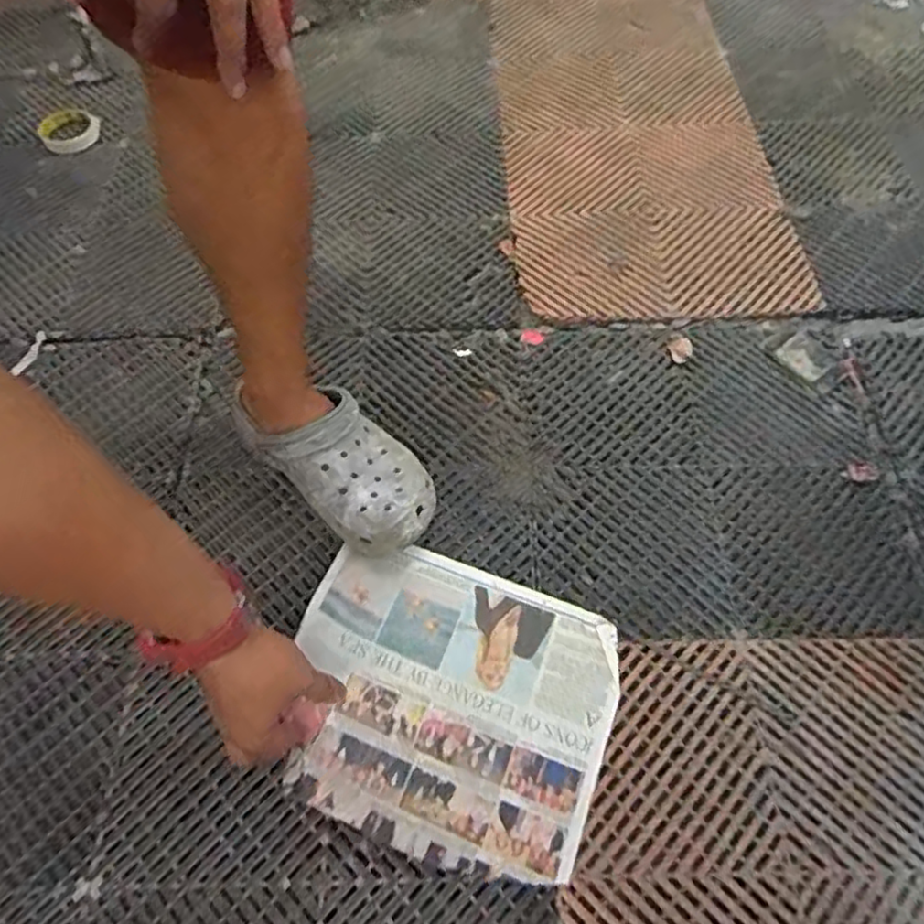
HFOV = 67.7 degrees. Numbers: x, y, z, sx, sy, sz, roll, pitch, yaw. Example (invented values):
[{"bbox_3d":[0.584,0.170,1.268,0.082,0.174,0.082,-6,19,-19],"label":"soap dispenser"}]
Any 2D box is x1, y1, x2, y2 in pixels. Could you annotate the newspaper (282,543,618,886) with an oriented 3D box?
[{"bbox_3d":[-0.014,0.217,0.649,0.298,0.043,0.255,19,61,11],"label":"newspaper"}]

